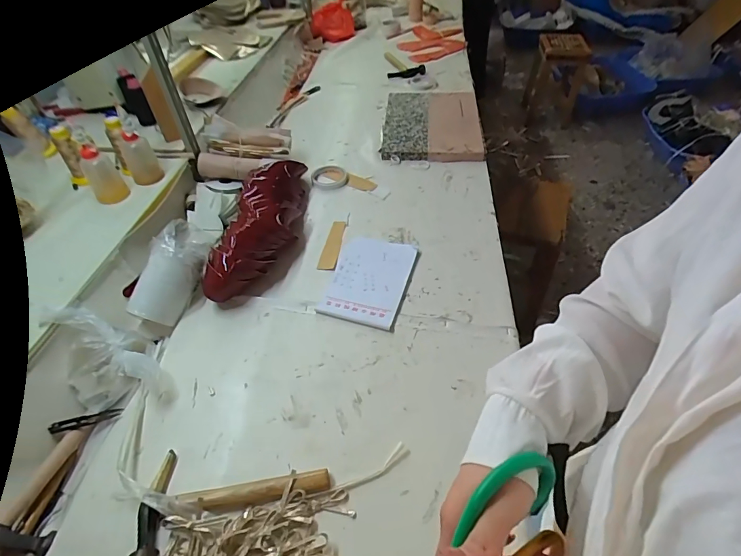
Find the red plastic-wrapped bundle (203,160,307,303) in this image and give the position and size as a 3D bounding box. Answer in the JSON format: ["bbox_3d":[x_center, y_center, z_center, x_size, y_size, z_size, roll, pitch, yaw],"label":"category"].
[{"bbox_3d":[-0.223,-0.130,0.883,0.125,0.092,0.436,3,46,4],"label":"red plastic-wrapped bundle"}]

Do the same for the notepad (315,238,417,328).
[{"bbox_3d":[-0.005,-0.004,0.810,0.154,0.008,0.216,13,48,13],"label":"notepad"}]

